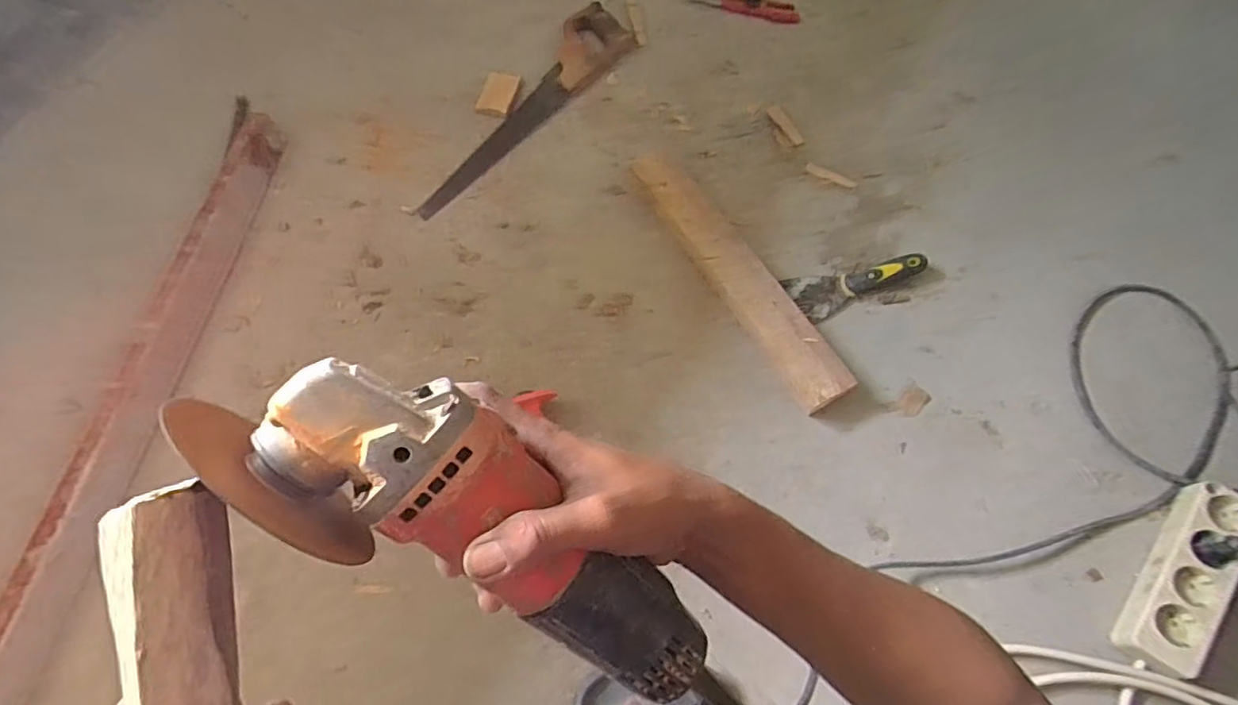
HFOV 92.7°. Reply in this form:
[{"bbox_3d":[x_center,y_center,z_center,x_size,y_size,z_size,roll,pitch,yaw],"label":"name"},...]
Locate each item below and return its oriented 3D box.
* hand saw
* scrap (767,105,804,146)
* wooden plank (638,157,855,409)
[{"bbox_3d":[-0.152,-0.377,0.878,0.102,0.046,0.441,42,77,17],"label":"hand saw"},{"bbox_3d":[0.243,-0.331,0.860,0.019,0.006,0.074,-29,72,-8],"label":"scrap"},{"bbox_3d":[0.148,-0.111,0.753,0.076,0.020,0.412,-33,69,1],"label":"wooden plank"}]

